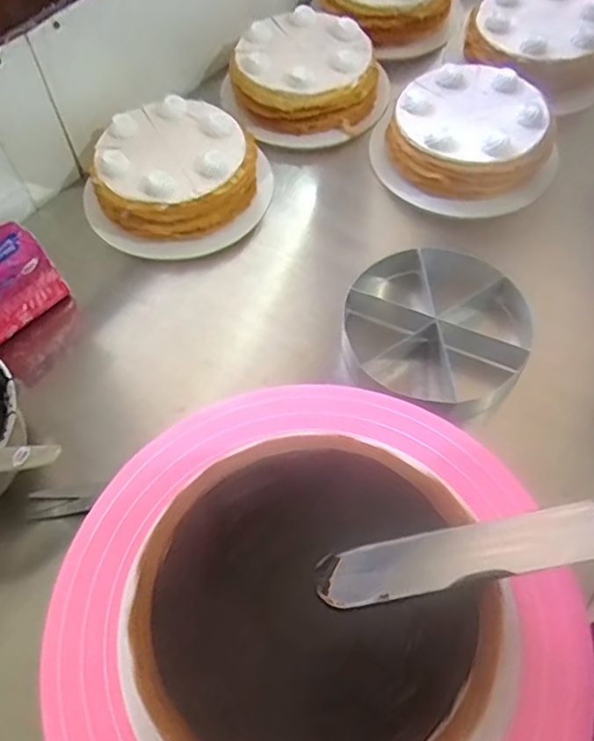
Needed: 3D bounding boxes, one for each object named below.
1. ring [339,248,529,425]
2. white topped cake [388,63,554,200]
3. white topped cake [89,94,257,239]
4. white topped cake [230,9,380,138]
[{"bbox_3d":[0.125,-0.037,0.572,0.175,0.042,0.167,23,63,15],"label":"ring"},{"bbox_3d":[0.190,-0.266,0.691,0.173,0.071,0.169,4,59,4],"label":"white topped cake"},{"bbox_3d":[-0.135,-0.217,0.674,0.166,0.070,0.160,29,64,18],"label":"white topped cake"},{"bbox_3d":[0.008,-0.366,0.754,0.170,0.070,0.157,-1,59,2],"label":"white topped cake"}]

